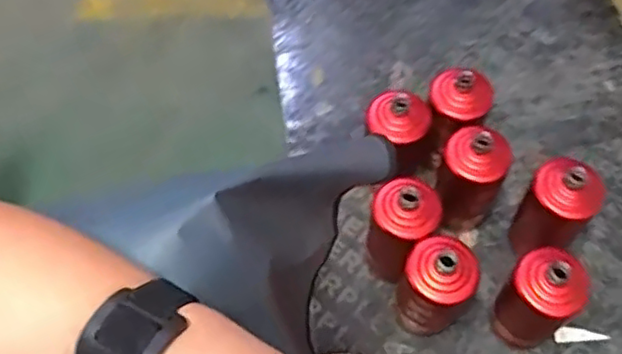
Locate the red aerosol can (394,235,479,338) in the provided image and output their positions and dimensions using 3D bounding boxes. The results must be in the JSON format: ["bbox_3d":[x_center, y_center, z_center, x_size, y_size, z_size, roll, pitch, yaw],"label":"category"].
[{"bbox_3d":[0.149,0.139,0.784,0.073,0.186,0.071,-1,61,2],"label":"red aerosol can"}]

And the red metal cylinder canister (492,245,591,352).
[{"bbox_3d":[0.269,0.151,0.771,0.084,0.183,0.080,-29,64,-13],"label":"red metal cylinder canister"}]

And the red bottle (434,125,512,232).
[{"bbox_3d":[0.213,-0.009,0.848,0.079,0.203,0.083,-1,61,2],"label":"red bottle"}]

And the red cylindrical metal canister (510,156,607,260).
[{"bbox_3d":[0.315,0.044,0.821,0.081,0.191,0.082,-1,61,2],"label":"red cylindrical metal canister"}]

